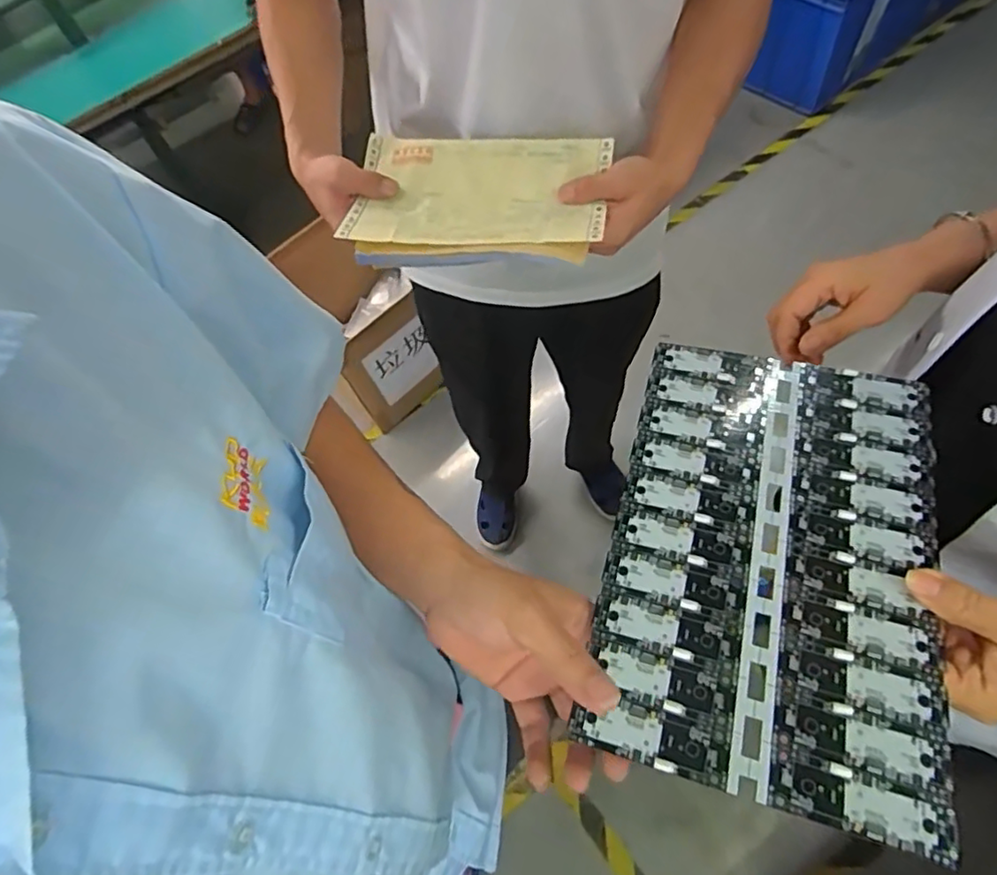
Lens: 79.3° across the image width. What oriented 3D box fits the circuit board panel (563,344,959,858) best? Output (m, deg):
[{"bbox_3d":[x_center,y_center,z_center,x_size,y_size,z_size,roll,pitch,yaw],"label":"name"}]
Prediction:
[{"bbox_3d":[0.159,0.062,0.357,0.173,0.004,0.271,11,60,15],"label":"circuit board panel"}]

